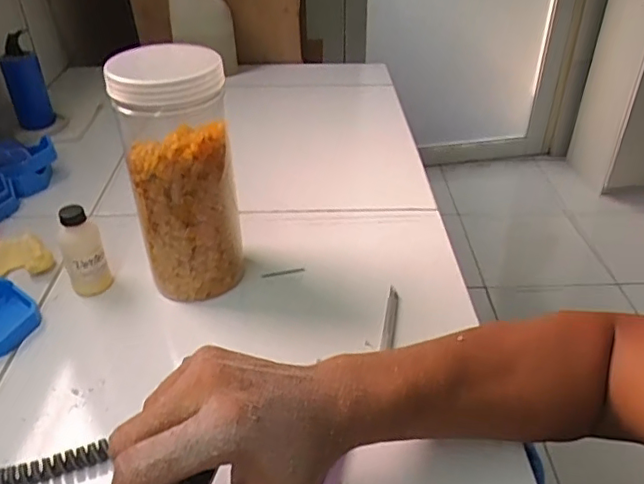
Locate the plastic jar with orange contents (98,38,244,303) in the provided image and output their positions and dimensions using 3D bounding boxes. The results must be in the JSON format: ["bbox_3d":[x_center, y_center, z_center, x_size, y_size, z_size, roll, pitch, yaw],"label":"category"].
[{"bbox_3d":[-0.121,-0.051,0.501,0.088,0.216,0.075,-9,38,-13],"label":"plastic jar with orange contents"}]

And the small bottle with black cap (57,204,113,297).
[{"bbox_3d":[-0.218,0.009,0.524,0.035,0.081,0.029,-16,40,-21],"label":"small bottle with black cap"}]

